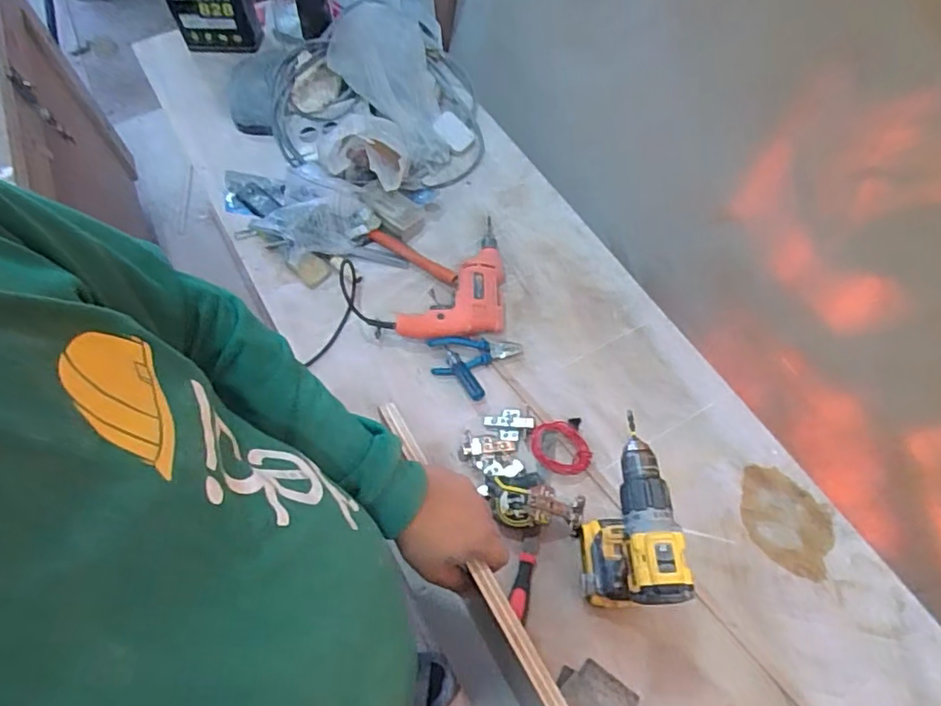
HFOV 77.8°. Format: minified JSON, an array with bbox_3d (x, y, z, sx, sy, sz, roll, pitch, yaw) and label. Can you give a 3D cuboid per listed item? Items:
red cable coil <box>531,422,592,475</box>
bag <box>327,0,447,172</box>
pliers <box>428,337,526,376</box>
[{"bbox_3d":[0.140,0.150,0.903,0.079,0.031,0.089,-37,69,-17],"label":"red cable coil"},{"bbox_3d":[-0.180,-0.680,1.240,0.233,0.190,0.569,-7,75,-4],"label":"bag"},{"bbox_3d":[0.008,0.005,0.986,0.153,0.032,0.059,-3,63,-2],"label":"pliers"}]

